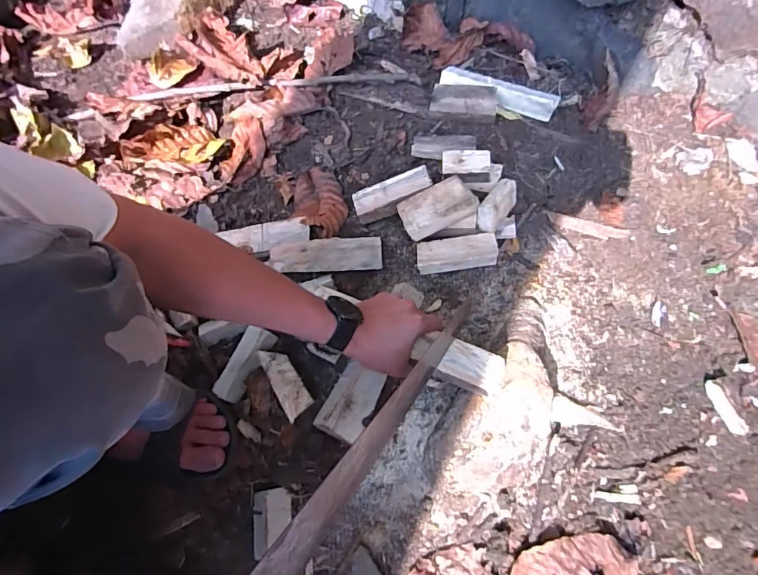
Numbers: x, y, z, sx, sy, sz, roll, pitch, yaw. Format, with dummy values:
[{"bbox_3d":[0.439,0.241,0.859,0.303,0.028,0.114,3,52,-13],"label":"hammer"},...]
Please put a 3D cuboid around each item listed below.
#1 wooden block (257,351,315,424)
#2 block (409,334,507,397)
[{"bbox_3d":[-0.117,0.116,0.560,0.034,0.009,0.092,-31,69,-10],"label":"wooden block"},{"bbox_3d":[0.089,0.082,0.496,0.094,0.020,0.046,22,69,11],"label":"block"}]

